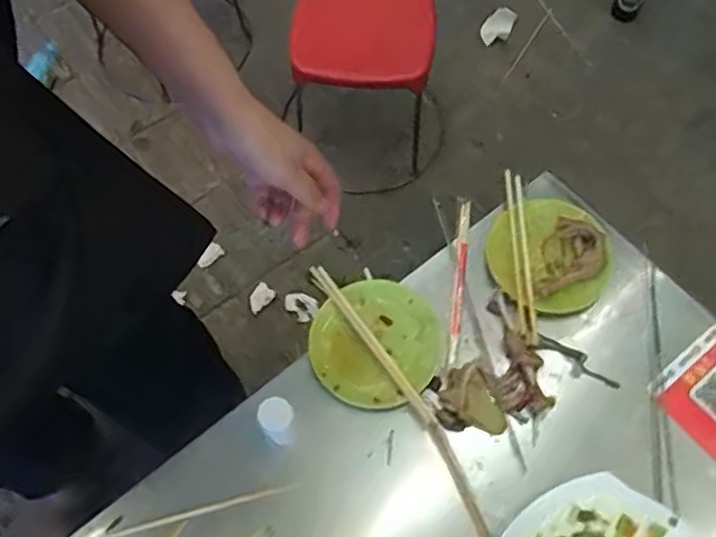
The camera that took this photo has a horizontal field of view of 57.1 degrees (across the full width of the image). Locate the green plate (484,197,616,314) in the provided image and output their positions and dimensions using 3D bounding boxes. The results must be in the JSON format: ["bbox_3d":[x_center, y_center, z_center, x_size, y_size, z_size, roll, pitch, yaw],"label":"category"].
[{"bbox_3d":[0.235,-0.020,0.809,0.149,0.034,0.148,-1,63,3],"label":"green plate"}]

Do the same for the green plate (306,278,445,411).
[{"bbox_3d":[0.019,0.087,0.770,0.145,0.027,0.148,-1,63,3],"label":"green plate"}]

